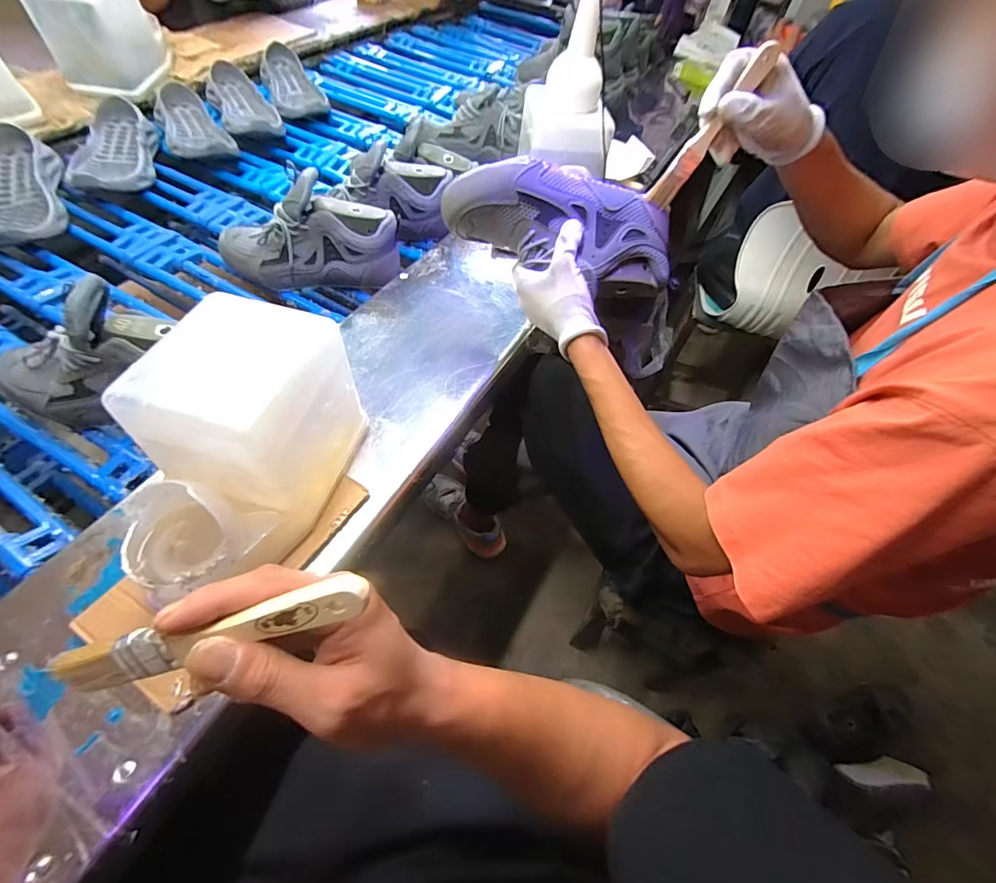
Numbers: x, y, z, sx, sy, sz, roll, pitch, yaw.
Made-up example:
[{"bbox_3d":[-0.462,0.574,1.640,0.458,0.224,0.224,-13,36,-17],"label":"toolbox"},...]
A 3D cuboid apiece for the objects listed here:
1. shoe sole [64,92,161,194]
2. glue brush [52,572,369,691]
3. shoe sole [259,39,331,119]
[{"bbox_3d":[-0.706,-0.528,0.831,0.125,0.059,0.288,-11,56,-13],"label":"shoe sole"},{"bbox_3d":[-0.141,0.095,0.228,0.156,0.020,0.019,-17,56,3],"label":"glue brush"},{"bbox_3d":[-0.494,-0.849,1.082,0.119,0.067,0.260,-21,59,-19],"label":"shoe sole"}]

